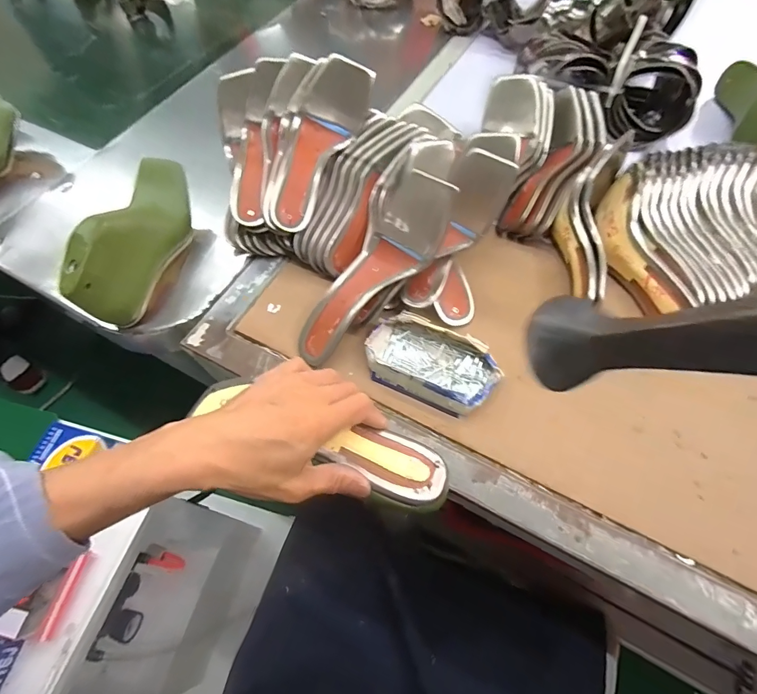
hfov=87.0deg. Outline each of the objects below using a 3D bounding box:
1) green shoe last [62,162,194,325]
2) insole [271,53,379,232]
[{"bbox_3d":[-0.293,-0.132,0.501,0.062,0.121,0.226,2,61,5],"label":"green shoe last"},{"bbox_3d":[-0.081,-0.247,0.493,0.072,0.056,0.226,20,82,15],"label":"insole"}]

